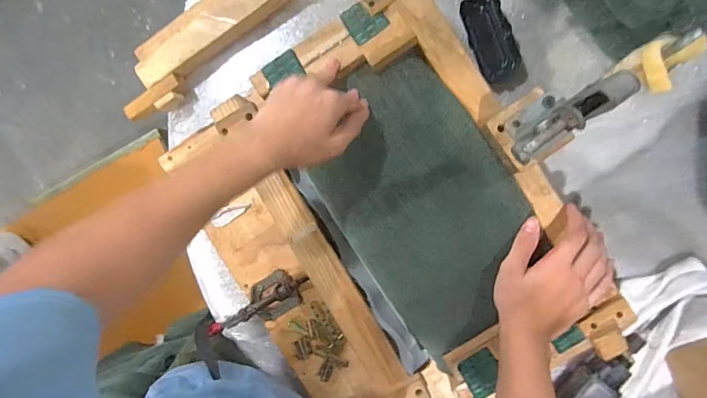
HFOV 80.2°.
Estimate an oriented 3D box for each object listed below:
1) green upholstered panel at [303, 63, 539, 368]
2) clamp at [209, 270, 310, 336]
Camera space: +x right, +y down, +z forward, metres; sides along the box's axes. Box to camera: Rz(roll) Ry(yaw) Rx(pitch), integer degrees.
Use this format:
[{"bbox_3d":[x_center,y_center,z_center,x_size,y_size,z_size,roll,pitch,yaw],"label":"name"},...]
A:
[{"bbox_3d":[0.086,0.006,0.521,0.204,0.029,0.338,-33,88,6],"label":"green upholstered panel"},{"bbox_3d":[-0.132,0.153,0.586,0.166,0.034,0.057,-37,88,6],"label":"clamp"}]

